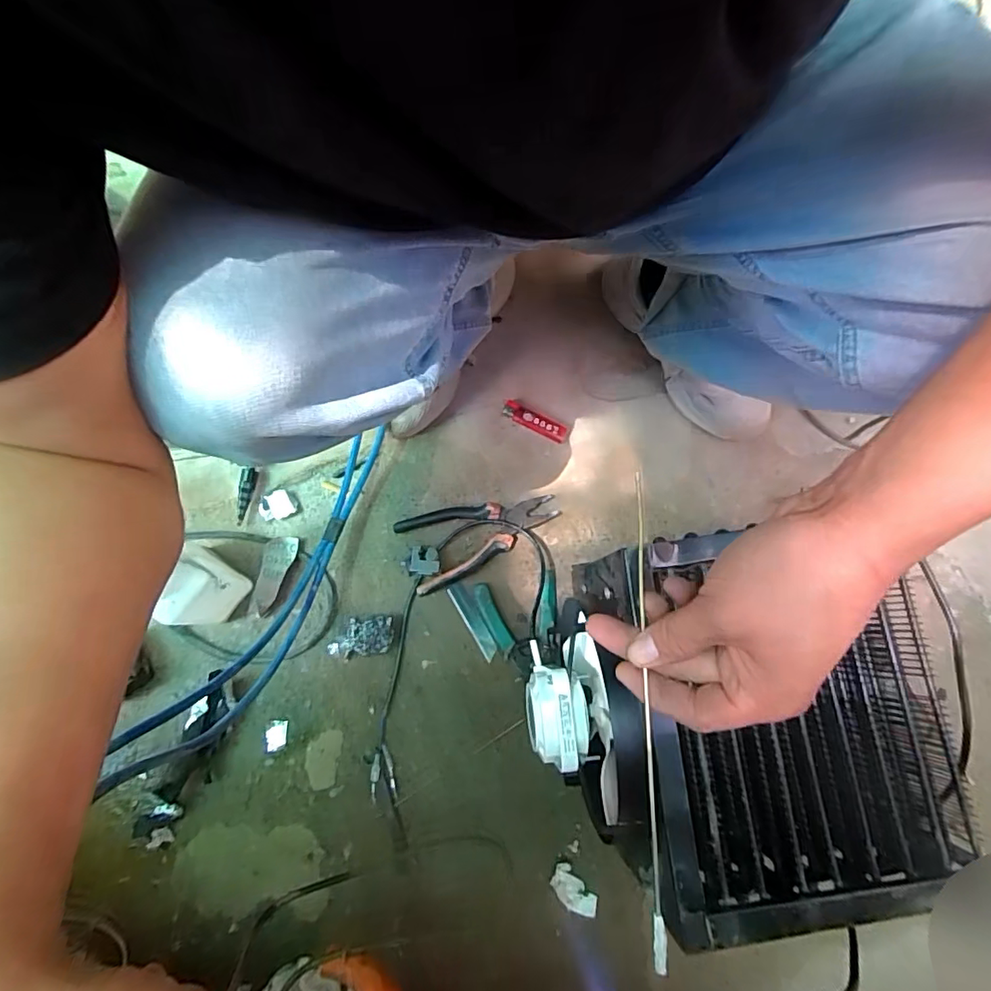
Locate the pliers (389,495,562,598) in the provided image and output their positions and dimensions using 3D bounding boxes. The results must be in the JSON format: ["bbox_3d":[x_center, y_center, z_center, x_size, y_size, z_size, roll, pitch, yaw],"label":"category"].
[{"bbox_3d":[-0.018,0.042,0.640,0.188,0.019,0.090,-23,77,-6],"label":"pliers"}]

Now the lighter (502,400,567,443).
[{"bbox_3d":[0.050,-0.095,0.676,0.087,0.016,0.026,26,77,6],"label":"lighter"}]

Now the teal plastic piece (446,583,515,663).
[{"bbox_3d":[-0.017,0.146,0.623,0.045,0.011,0.097,-26,77,-7],"label":"teal plastic piece"}]

